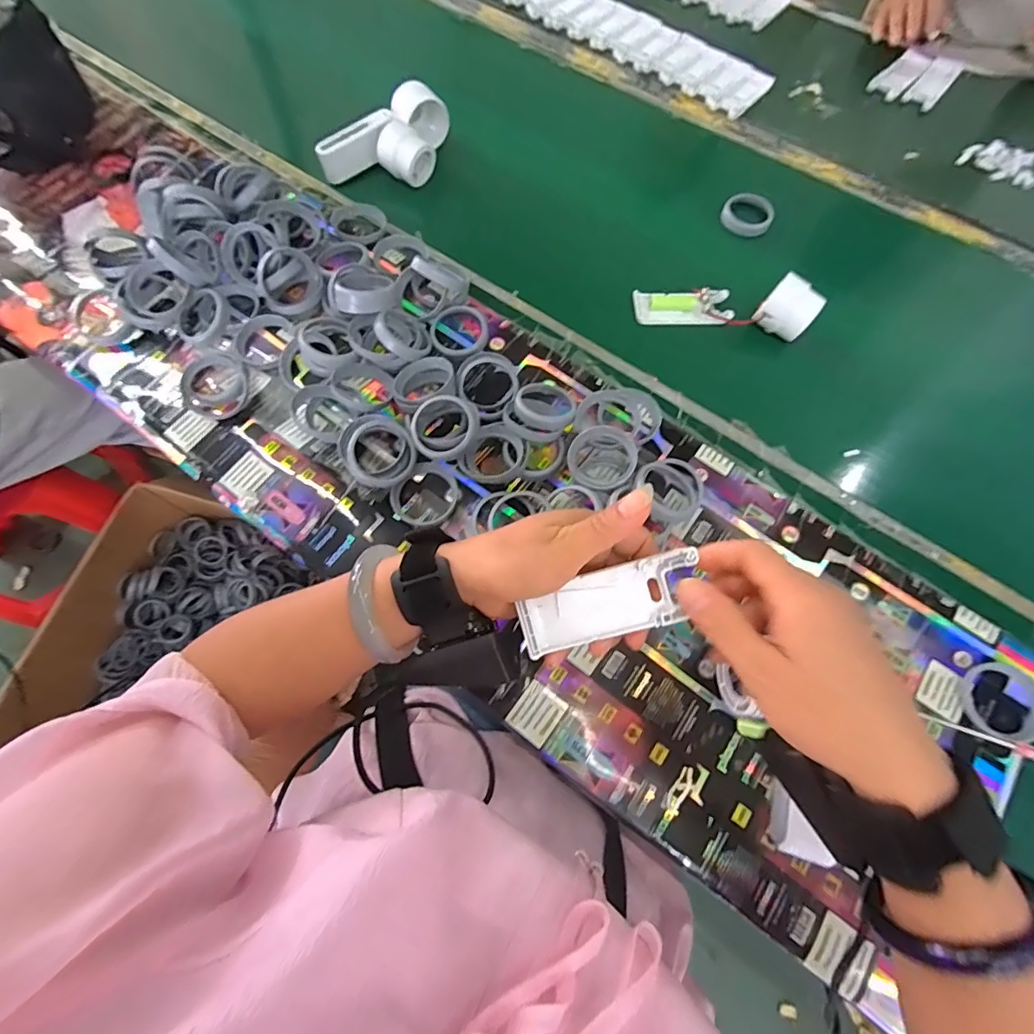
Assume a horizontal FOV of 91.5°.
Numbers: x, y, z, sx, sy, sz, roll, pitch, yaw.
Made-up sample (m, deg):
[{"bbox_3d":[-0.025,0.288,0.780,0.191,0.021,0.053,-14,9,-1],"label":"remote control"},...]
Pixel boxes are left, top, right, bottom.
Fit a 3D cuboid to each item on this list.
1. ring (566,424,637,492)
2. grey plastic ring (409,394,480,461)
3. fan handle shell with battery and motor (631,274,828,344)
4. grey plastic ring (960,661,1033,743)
[{"bbox_3d":[0.075,-0.052,0.443,0.058,0.011,0.058,-2,77,10],"label":"ring"},{"bbox_3d":[-0.065,-0.081,0.454,0.059,0.024,0.059,0,95,1],"label":"grey plastic ring"},{"bbox_3d":[0.224,-0.229,0.548,0.190,0.044,0.056,7,68,16],"label":"fan handle shell with battery and motor"},{"bbox_3d":[0.393,0.144,0.400,0.065,0.013,0.058,-34,73,-13],"label":"grey plastic ring"}]

